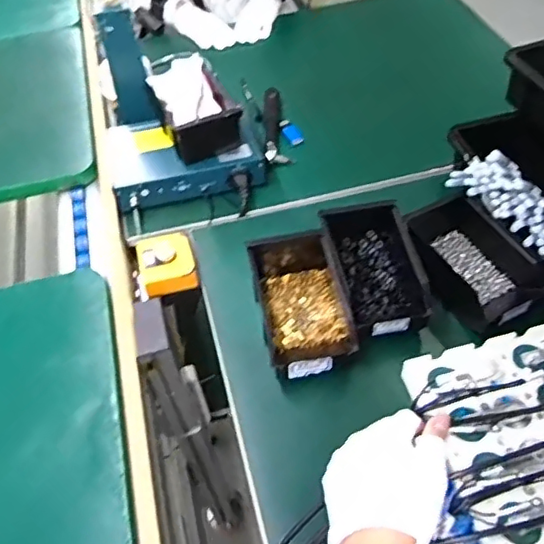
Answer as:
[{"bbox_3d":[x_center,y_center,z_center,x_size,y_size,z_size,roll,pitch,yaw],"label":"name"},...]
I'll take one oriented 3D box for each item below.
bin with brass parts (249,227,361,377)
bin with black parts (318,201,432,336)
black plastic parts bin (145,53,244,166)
[{"bbox_3d":[0.030,0.037,0.734,0.103,0.082,0.202,-12,50,-6],"label":"bin with brass parts"},{"bbox_3d":[0.133,-0.009,0.752,0.104,0.070,0.186,-11,50,-5],"label":"bin with black parts"},{"bbox_3d":[-0.126,-0.256,0.897,0.107,0.078,0.157,-23,52,-15],"label":"black plastic parts bin"}]

